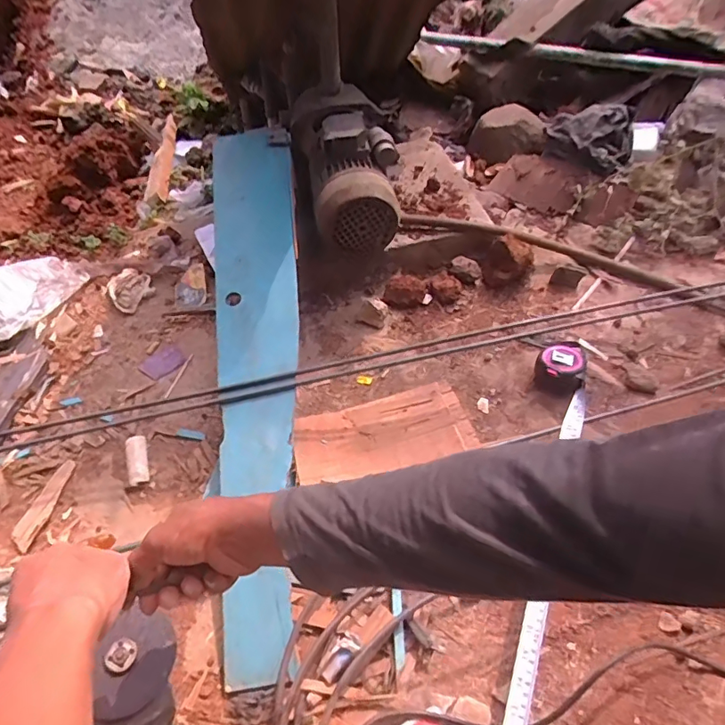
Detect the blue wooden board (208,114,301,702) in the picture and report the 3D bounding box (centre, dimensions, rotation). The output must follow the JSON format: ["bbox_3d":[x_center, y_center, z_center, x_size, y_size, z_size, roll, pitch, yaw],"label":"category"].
[{"bbox_3d":[-0.157,-0.020,0.736,0.134,0.032,0.832,-5,66,-2],"label":"blue wooden board"}]

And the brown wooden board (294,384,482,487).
[{"bbox_3d":[0.027,0.102,0.737,0.247,0.015,0.117,-13,51,-7],"label":"brown wooden board"}]

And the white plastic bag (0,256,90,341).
[{"bbox_3d":[-0.632,-0.132,0.939,0.100,0.077,0.264,10,37,10],"label":"white plastic bag"}]

